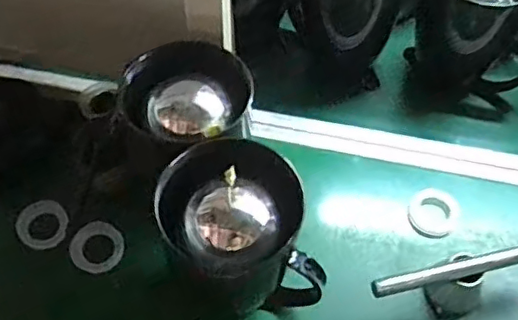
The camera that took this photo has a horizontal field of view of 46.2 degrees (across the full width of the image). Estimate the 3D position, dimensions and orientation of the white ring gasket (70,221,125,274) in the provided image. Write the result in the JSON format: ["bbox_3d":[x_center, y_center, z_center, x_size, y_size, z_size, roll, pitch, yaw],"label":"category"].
[{"bbox_3d":[-0.184,0.100,0.692,0.058,0.007,0.066,-23,59,-17],"label":"white ring gasket"}]

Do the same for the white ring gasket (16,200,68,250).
[{"bbox_3d":[-0.250,0.074,0.700,0.057,0.006,0.060,-24,59,-18],"label":"white ring gasket"}]

